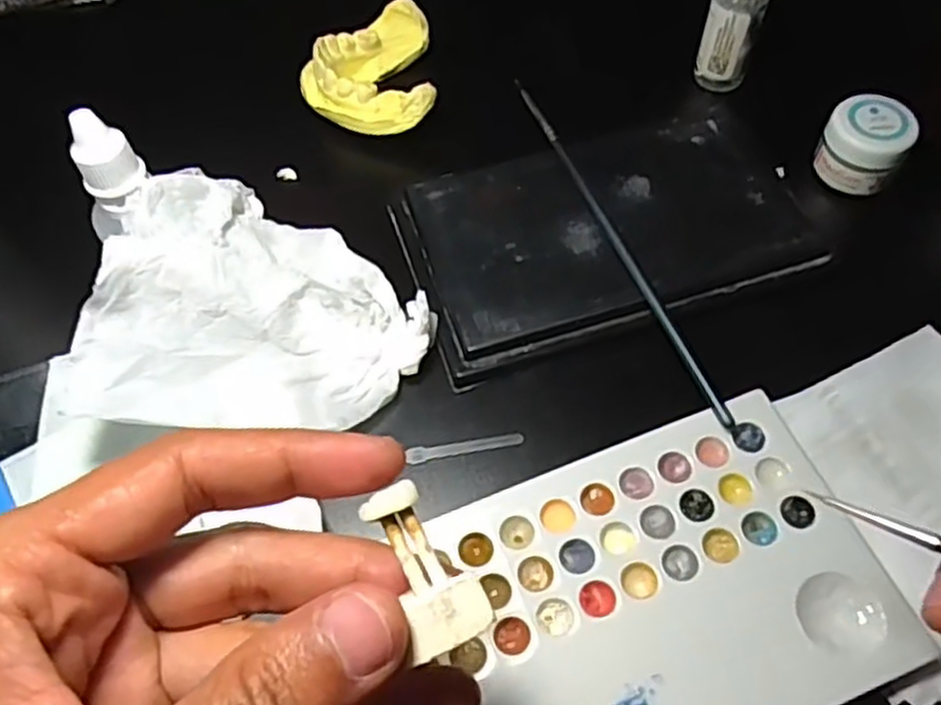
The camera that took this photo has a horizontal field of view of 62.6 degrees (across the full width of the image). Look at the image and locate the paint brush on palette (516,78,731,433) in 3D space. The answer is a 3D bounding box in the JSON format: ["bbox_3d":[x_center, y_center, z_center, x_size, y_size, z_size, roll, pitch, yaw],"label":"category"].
[{"bbox_3d":[0.054,-0.044,0.294,0.006,0.006,0.170,-19,60,-10],"label":"paint brush on palette"}]

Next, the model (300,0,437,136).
[{"bbox_3d":[-0.046,-0.127,0.350,0.056,0.021,0.073,-6,59,-2],"label":"model"}]

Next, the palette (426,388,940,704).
[{"bbox_3d":[0.048,0.074,0.231,0.145,0.009,0.092,-19,60,-10],"label":"palette"}]

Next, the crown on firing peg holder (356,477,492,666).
[{"bbox_3d":[-0.009,0.040,0.145,0.015,0.008,0.031,-24,60,-12],"label":"crown on firing peg holder"}]

